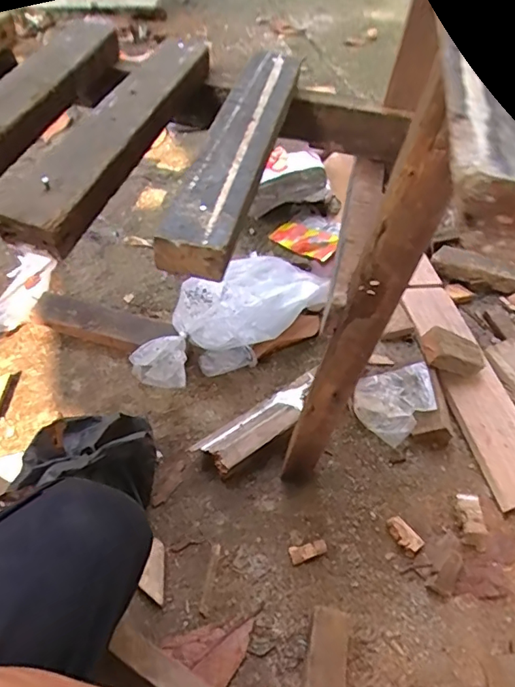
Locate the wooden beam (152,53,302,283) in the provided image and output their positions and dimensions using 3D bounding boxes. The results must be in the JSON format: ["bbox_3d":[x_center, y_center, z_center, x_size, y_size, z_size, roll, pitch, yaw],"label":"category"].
[{"bbox_3d":[-0.016,-0.195,0.492,0.066,0.035,0.351,13,52,5],"label":"wooden beam"}]

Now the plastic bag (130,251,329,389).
[{"bbox_3d":[-0.044,-0.048,0.835,0.166,0.108,0.343,36,57,22],"label":"plastic bag"}]

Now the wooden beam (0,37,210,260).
[{"bbox_3d":[-0.135,-0.223,0.510,0.065,0.045,0.376,15,52,6],"label":"wooden beam"}]

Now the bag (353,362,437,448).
[{"bbox_3d":[0.224,0.084,0.822,0.138,0.045,0.117,-36,63,-28],"label":"bag"}]

